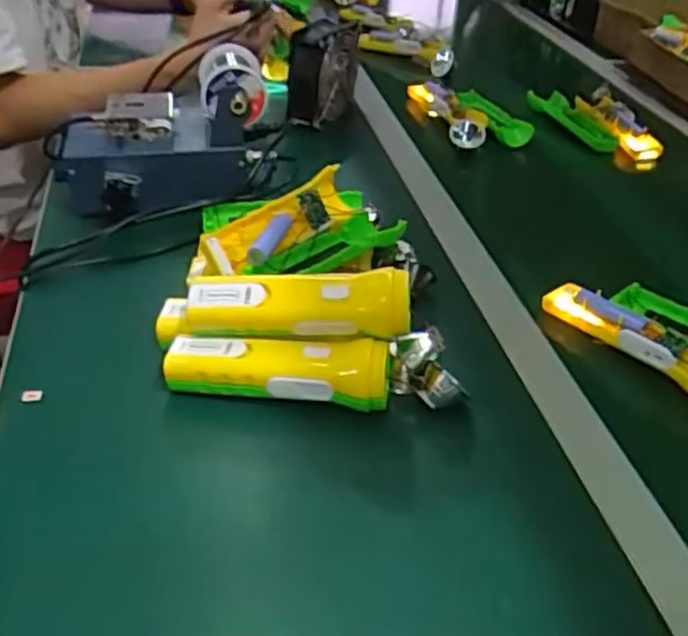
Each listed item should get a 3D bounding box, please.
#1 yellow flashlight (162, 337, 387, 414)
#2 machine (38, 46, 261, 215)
[{"bbox_3d":[-0.050,0.043,0.519,0.159,0.051,0.042,5,37,1],"label":"yellow flashlight"},{"bbox_3d":[-0.184,-0.180,0.722,0.212,0.111,0.131,-8,39,-16],"label":"machine"}]

